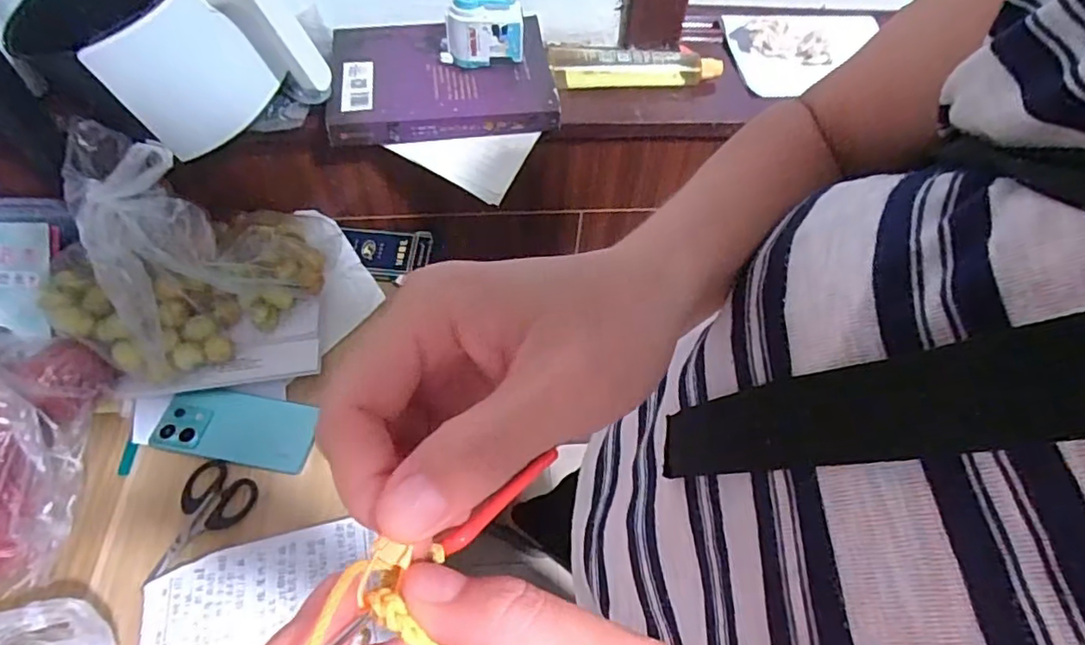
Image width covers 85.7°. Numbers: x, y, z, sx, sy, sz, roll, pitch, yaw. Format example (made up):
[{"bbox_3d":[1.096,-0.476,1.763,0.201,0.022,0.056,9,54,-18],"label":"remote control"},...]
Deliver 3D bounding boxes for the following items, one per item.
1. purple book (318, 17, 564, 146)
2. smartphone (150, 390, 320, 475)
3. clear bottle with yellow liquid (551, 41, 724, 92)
[{"bbox_3d":[-0.114,-0.275,0.650,0.239,0.035,0.175,-6,56,-7],"label":"purple book"},{"bbox_3d":[-0.317,0.109,0.611,0.163,0.009,0.073,9,56,3],"label":"smartphone"},{"bbox_3d":[0.108,-0.290,0.672,0.199,0.032,0.042,-1,56,-4],"label":"clear bottle with yellow liquid"}]

